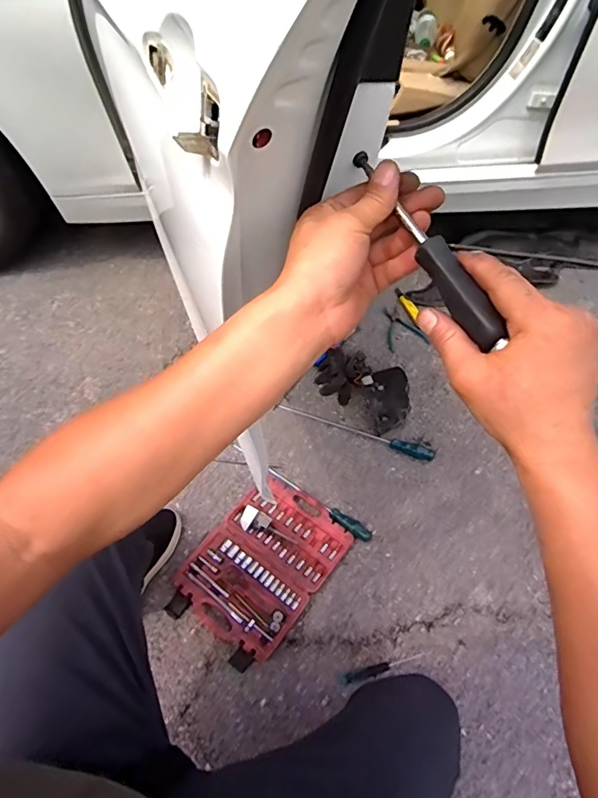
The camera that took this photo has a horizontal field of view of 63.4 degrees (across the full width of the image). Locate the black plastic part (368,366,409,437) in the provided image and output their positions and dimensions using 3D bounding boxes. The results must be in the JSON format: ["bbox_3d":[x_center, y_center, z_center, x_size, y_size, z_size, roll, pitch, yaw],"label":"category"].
[{"bbox_3d":[0.234,-0.010,1.276,0.117,0.080,0.199,7,53,6],"label":"black plastic part"}]

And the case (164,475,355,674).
[{"bbox_3d":[-0.080,0.347,1.031,0.260,0.044,0.362,32,60,23],"label":"case"}]

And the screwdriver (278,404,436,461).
[{"bbox_3d":[0.144,0.076,1.242,0.411,0.027,0.031,19,56,15],"label":"screwdriver"}]

